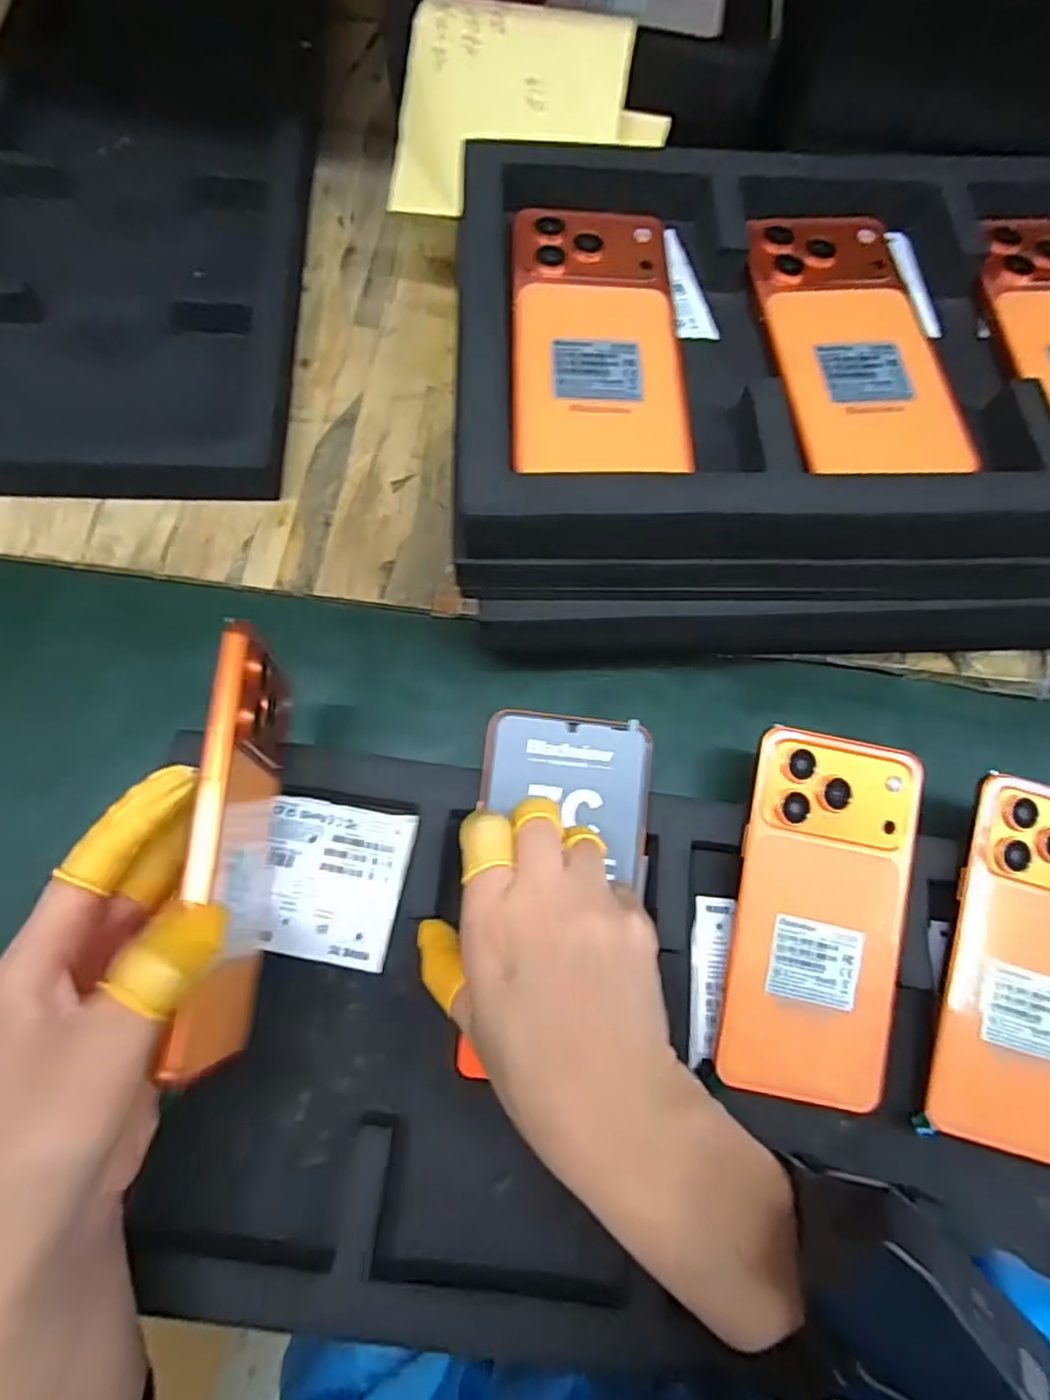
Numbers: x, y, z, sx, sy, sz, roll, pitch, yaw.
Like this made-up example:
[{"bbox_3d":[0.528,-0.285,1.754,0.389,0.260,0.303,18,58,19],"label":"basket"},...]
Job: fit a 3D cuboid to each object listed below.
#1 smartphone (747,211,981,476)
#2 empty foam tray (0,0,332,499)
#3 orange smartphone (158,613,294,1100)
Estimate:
[{"bbox_3d":[0.153,-0.170,0.315,0.078,0.010,0.157,-4,69,-6],"label":"smartphone"},{"bbox_3d":[-0.265,-0.339,0.445,0.226,0.034,0.456,-2,69,-5],"label":"empty foam tray"},{"bbox_3d":[-0.111,0.058,0.266,0.014,0.081,0.155,3,72,0],"label":"orange smartphone"}]

